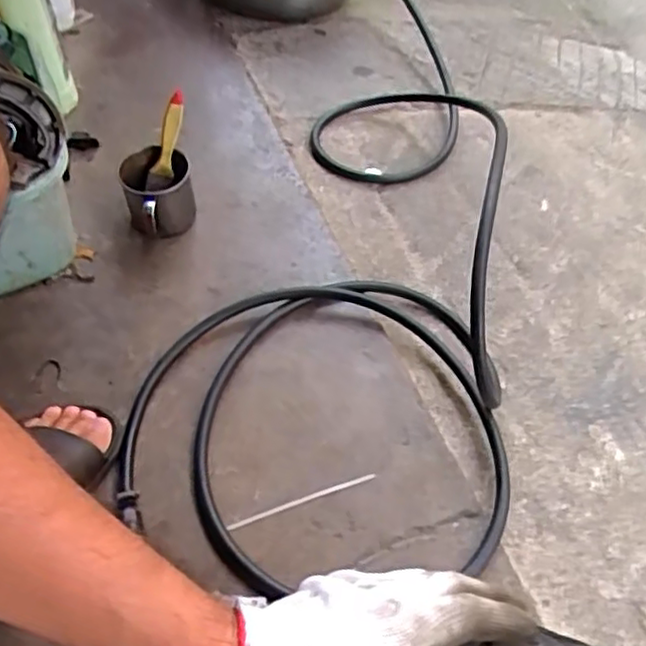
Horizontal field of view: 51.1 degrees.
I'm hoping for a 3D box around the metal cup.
[{"bbox_3d":[-0.206,-0.162,0.856,0.085,0.081,0.092,-17,55,-14],"label":"metal cup"}]

